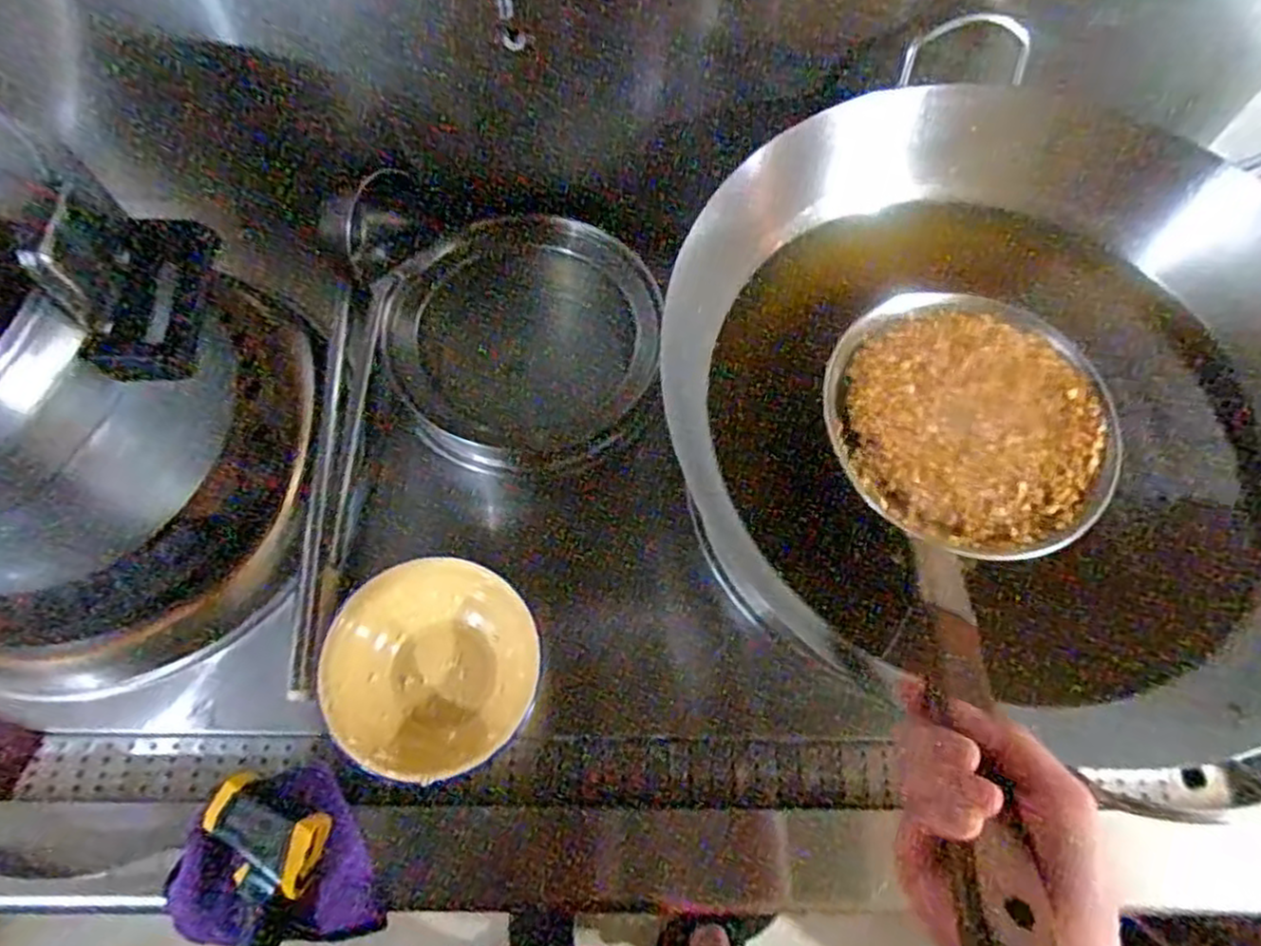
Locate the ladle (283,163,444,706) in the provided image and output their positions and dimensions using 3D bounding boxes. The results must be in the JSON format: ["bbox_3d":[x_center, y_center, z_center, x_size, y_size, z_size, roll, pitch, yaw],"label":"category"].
[{"bbox_3d":[-0.283,-0.065,0.709,0.079,0.127,0.514,7,66,1],"label":"ladle"}]

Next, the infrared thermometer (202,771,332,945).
[{"bbox_3d":[-0.298,0.319,0.557,0.089,0.044,0.144,22,78,-9],"label":"infrared thermometer"}]

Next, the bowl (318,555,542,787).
[{"bbox_3d":[-0.176,0.180,0.664,0.183,0.073,0.184,1,66,-2],"label":"bowl"}]

